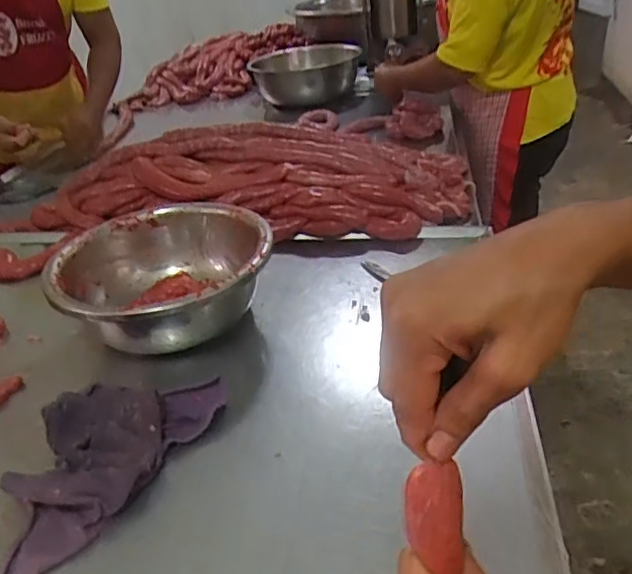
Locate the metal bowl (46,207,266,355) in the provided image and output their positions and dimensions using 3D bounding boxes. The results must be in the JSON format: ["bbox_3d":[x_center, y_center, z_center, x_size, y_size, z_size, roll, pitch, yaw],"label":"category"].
[{"bbox_3d":[-0.187,-0.008,0.826,0.245,0.114,0.270,-30,39,-34],"label":"metal bowl"}]

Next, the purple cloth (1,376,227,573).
[{"bbox_3d":[-0.237,0.168,0.621,0.170,0.042,0.297,13,36,28],"label":"purple cloth"}]

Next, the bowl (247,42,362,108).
[{"bbox_3d":[-0.033,-0.629,1.816,0.298,0.145,0.298,-4,31,3],"label":"bowl"}]

